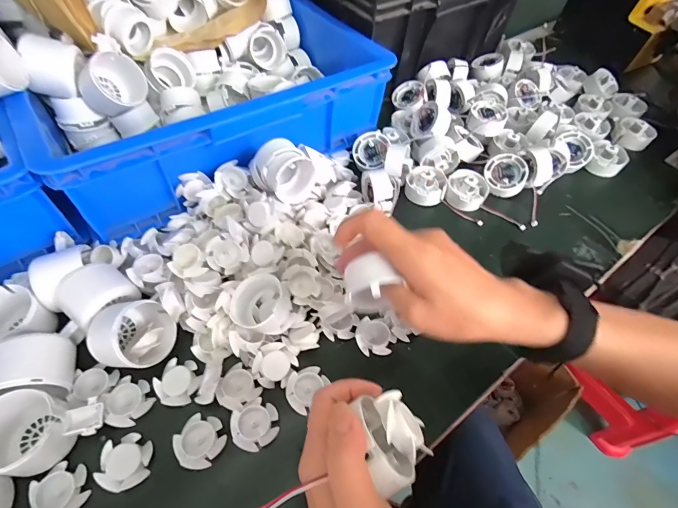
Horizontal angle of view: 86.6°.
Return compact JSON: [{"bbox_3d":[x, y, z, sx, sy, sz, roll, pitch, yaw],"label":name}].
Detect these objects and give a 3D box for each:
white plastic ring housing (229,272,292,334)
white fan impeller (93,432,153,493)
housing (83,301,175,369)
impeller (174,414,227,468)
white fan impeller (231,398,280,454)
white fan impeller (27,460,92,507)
[{"bbox_3d":[-0.075,0.048,0.340,0.056,0.033,0.050,3,57,-3],"label":"white plastic ring housing"},{"bbox_3d":[-0.178,0.173,0.299,0.038,0.010,0.040,0,57,-5],"label":"white fan impeller"},{"bbox_3d":[-0.191,0.076,0.337,0.063,0.039,0.063,2,57,-4],"label":"housing"},{"bbox_3d":[-0.119,0.161,0.309,0.038,0.010,0.040,2,57,-4],"label":"impeller"},{"bbox_3d":[-0.074,0.151,0.318,0.040,0.014,0.037,2,57,-4],"label":"white fan impeller"},{"bbox_3d":[-0.224,0.191,0.288,0.037,0.020,0.040,2,57,-4],"label":"white fan impeller"}]

